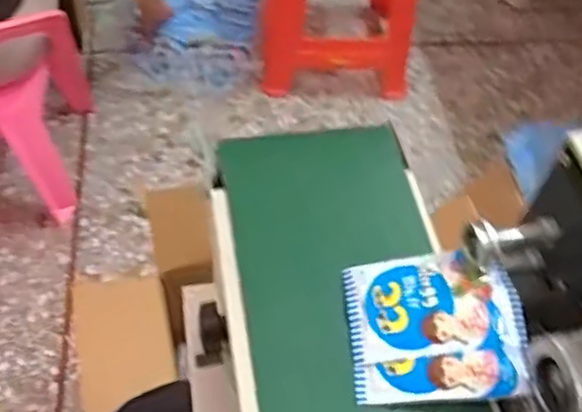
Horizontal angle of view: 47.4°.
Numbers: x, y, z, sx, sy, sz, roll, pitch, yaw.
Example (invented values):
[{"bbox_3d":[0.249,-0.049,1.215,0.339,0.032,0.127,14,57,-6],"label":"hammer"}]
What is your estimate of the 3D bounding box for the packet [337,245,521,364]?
[{"bbox_3d":[0.087,0.061,0.411,0.102,0.007,0.063,-8,61,5],"label":"packet"}]

